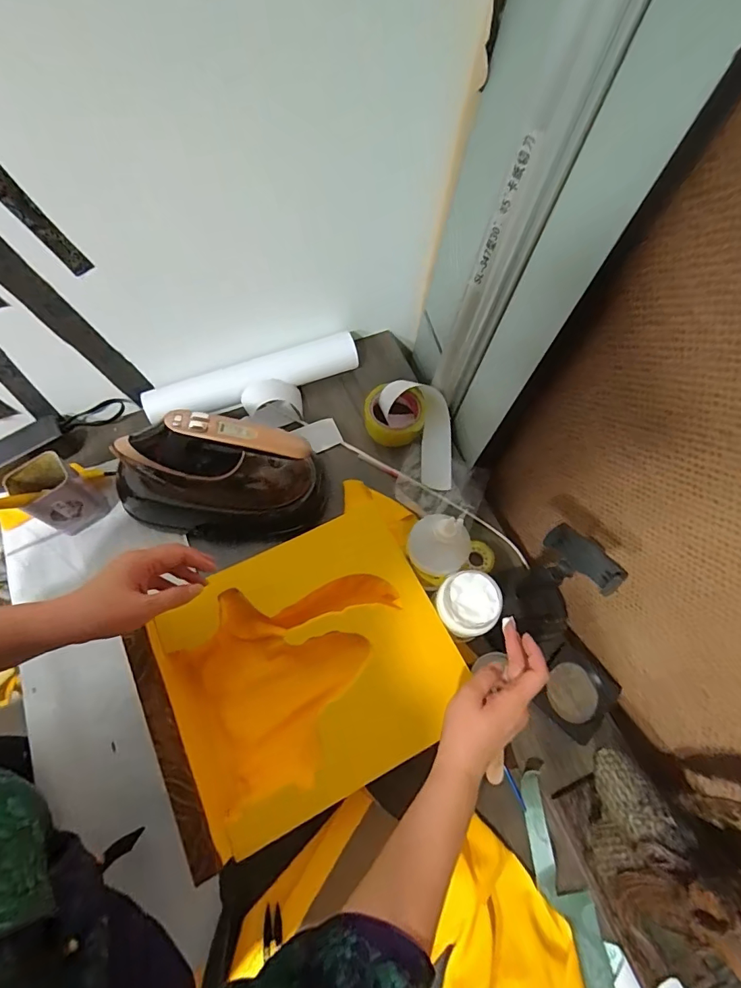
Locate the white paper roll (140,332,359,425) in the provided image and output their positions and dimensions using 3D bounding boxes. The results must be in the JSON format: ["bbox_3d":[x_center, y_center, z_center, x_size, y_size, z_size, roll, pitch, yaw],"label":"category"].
[{"bbox_3d":[-0.196,-0.192,0.773,0.362,0.049,0.058,-18,68,-8],"label":"white paper roll"}]

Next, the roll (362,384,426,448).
[{"bbox_3d":[0.041,-0.131,0.758,0.105,0.059,0.081,17,67,6],"label":"roll"}]

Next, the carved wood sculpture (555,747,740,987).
[{"bbox_3d":[0.324,0.367,0.439,0.149,0.237,0.228,-19,68,-9],"label":"carved wood sculpture"}]

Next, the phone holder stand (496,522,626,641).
[{"bbox_3d":[0.227,0.112,0.552,0.065,0.274,0.104,-31,70,-13],"label":"phone holder stand"}]

